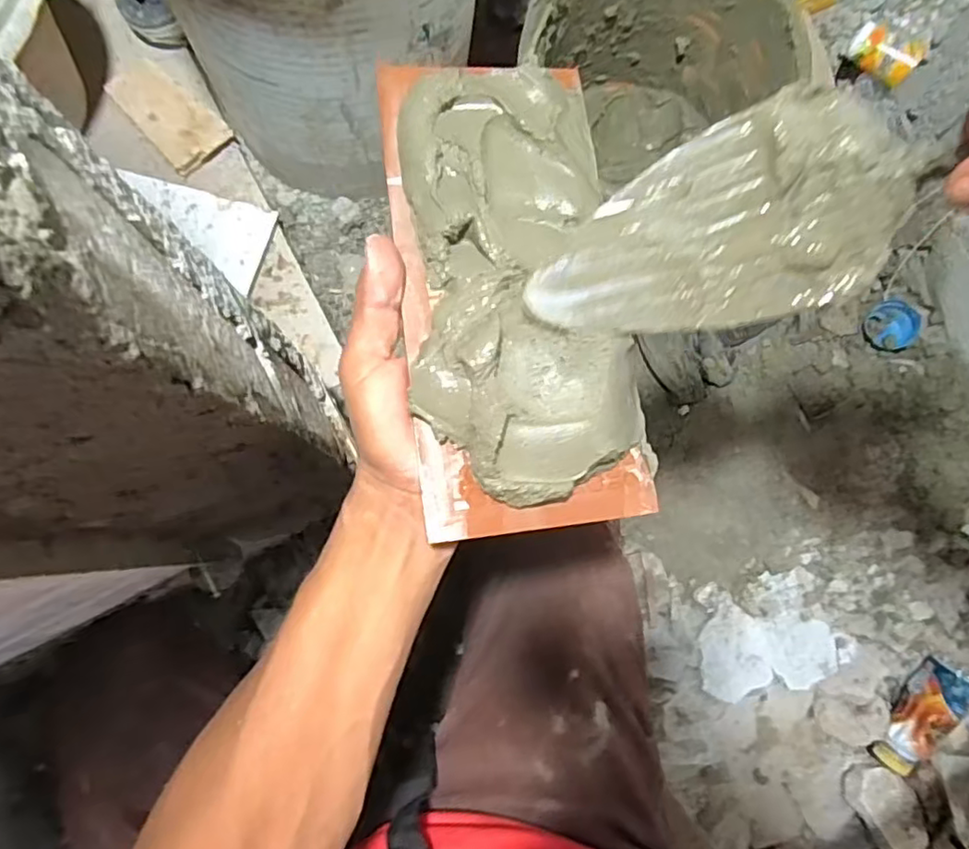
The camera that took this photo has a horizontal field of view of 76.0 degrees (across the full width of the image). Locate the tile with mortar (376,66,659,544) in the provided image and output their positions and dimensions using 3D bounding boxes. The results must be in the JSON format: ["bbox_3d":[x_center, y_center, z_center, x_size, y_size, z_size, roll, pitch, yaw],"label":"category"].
[{"bbox_3d":[0.014,-0.072,0.306,0.109,0.039,0.240,-7,79,-2],"label":"tile with mortar"}]

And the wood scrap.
[{"bbox_3d":[-0.357,-0.344,0.689,0.136,0.007,0.070,41,81,6],"label":"wood scrap"}]

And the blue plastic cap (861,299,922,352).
[{"bbox_3d":[0.498,-0.121,0.763,0.070,0.015,0.060,-21,80,-4],"label":"blue plastic cap"}]

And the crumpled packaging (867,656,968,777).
[{"bbox_3d":[0.500,0.332,0.703,0.059,0.049,0.131,28,102,4],"label":"crumpled packaging"}]

